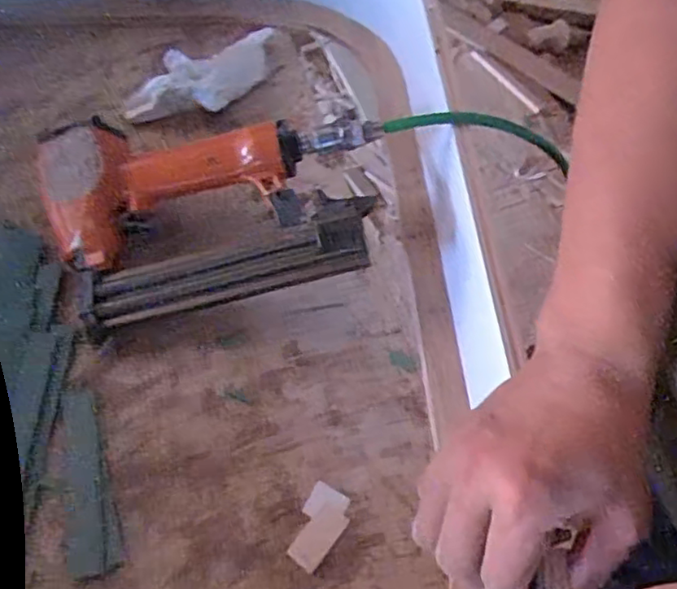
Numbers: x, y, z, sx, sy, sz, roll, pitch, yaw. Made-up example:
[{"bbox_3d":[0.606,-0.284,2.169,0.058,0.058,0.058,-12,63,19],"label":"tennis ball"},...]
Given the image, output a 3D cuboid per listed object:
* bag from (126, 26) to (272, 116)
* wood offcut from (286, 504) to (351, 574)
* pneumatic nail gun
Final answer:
[{"bbox_3d":[-0.120,-0.204,0.569,0.161,0.047,0.057,-31,67,-18],"label":"bag"},{"bbox_3d":[-0.013,0.156,0.407,0.021,0.006,0.041,35,65,15],"label":"wood offcut"},{"bbox_3d":[-0.094,-0.068,0.471,0.247,0.061,0.155,-9,62,-8],"label":"pneumatic nail gun"}]

